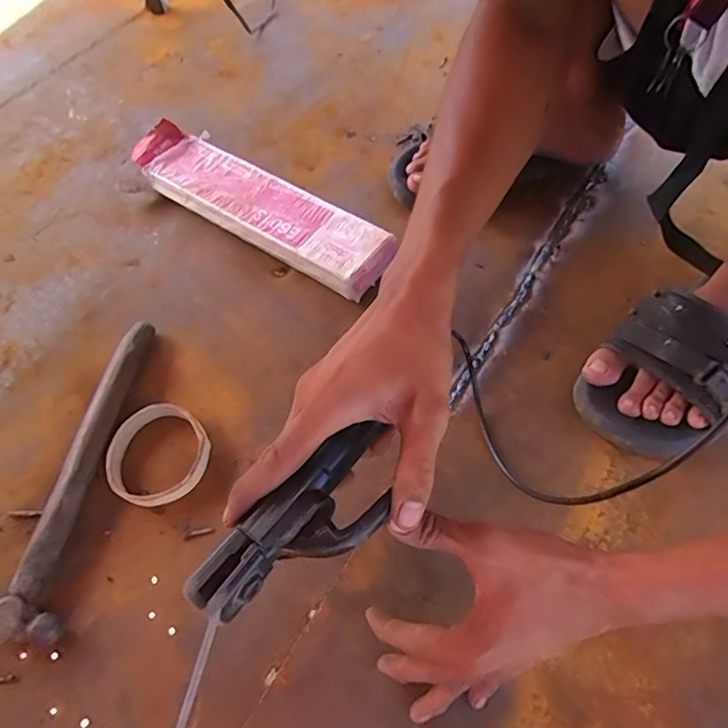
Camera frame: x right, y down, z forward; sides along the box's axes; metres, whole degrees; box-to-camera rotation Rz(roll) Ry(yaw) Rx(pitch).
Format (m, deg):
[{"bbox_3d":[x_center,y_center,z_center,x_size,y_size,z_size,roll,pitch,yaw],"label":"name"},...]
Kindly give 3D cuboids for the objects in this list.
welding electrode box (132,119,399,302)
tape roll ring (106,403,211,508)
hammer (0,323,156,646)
[{"bbox_3d":[-0.123,-0.177,0.584,0.332,0.047,0.082,33,66,20],"label":"welding electrode box"},{"bbox_3d":[-0.185,0.079,0.456,0.086,0.022,0.085,-1,59,2],"label":"tape roll ring"},{"bbox_3d":[-0.263,0.086,0.454,0.080,0.024,0.278,3,59,5],"label":"hammer"}]

